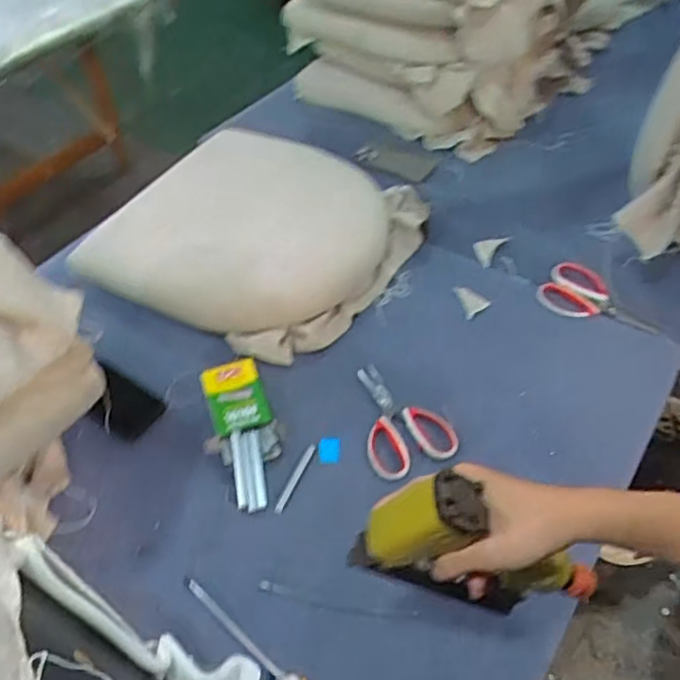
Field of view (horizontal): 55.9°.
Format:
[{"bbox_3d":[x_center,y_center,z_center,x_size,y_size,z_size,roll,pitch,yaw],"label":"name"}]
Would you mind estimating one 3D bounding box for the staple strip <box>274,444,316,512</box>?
[{"bbox_3d":[-0.059,0.179,0.841,0.014,0.006,0.108,19,51,17],"label":"staple strip"}]

